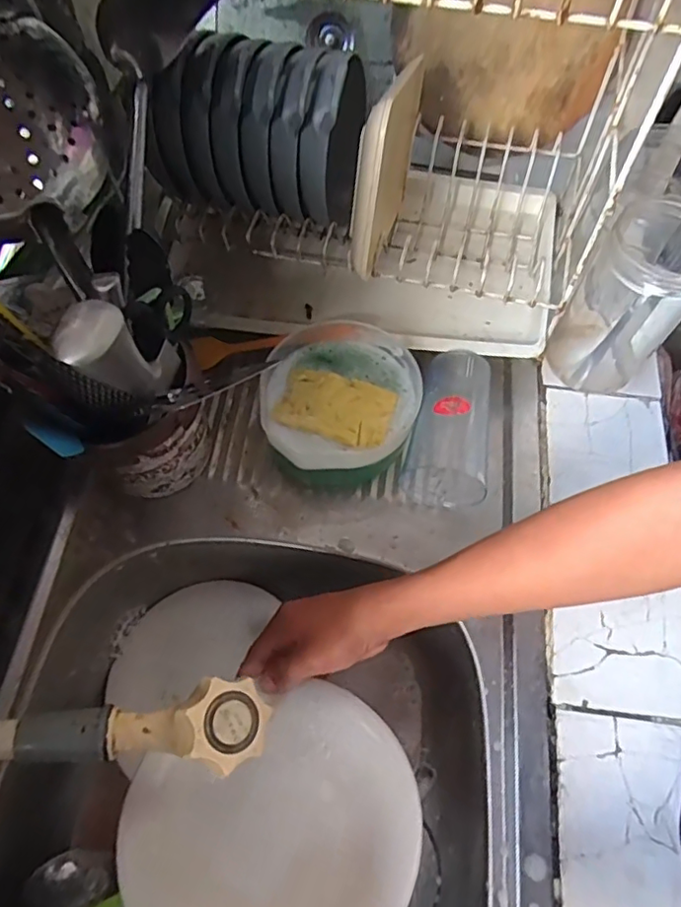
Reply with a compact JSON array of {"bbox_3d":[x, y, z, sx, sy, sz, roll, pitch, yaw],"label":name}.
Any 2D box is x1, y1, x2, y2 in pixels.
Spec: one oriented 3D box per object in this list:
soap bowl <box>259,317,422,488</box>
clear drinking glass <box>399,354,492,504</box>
[{"bbox_3d":[0.000,-0.047,0.548,0.140,0.065,0.151,0,63,-1],"label":"soap bowl"},{"bbox_3d":[0.107,-0.027,0.531,0.074,0.064,0.136,14,64,6],"label":"clear drinking glass"}]

